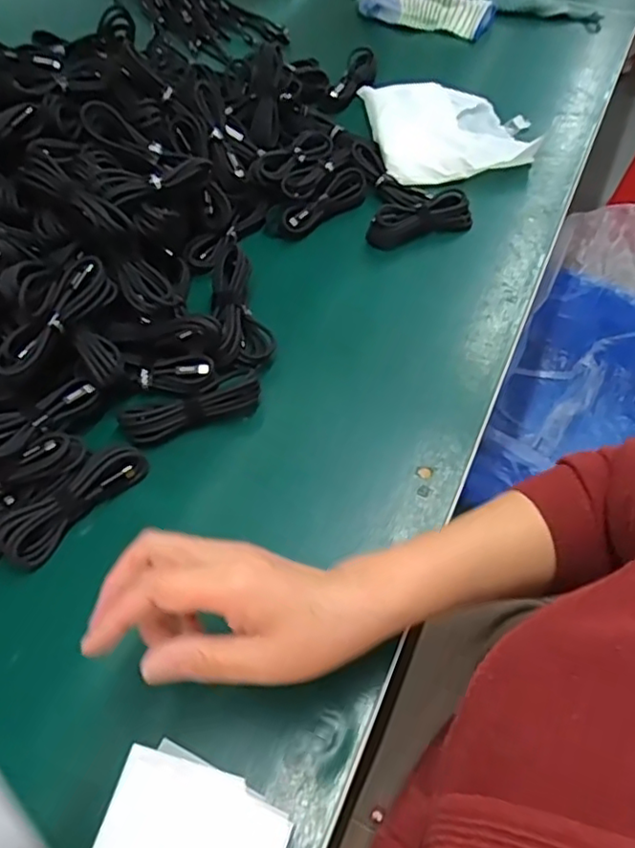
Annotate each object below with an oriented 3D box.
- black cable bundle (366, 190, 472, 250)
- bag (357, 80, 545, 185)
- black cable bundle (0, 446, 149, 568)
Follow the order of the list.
[{"bbox_3d":[0.106,-0.209,0.633,0.118,0.035,0.040,-20,58,-14],"label":"black cable bundle"},{"bbox_3d":[0.161,-0.350,0.731,0.200,0.041,0.183,-8,56,-6],"label":"bag"},{"bbox_3d":[-0.173,0.054,0.445,0.030,0.024,0.110,35,62,21],"label":"black cable bundle"}]

